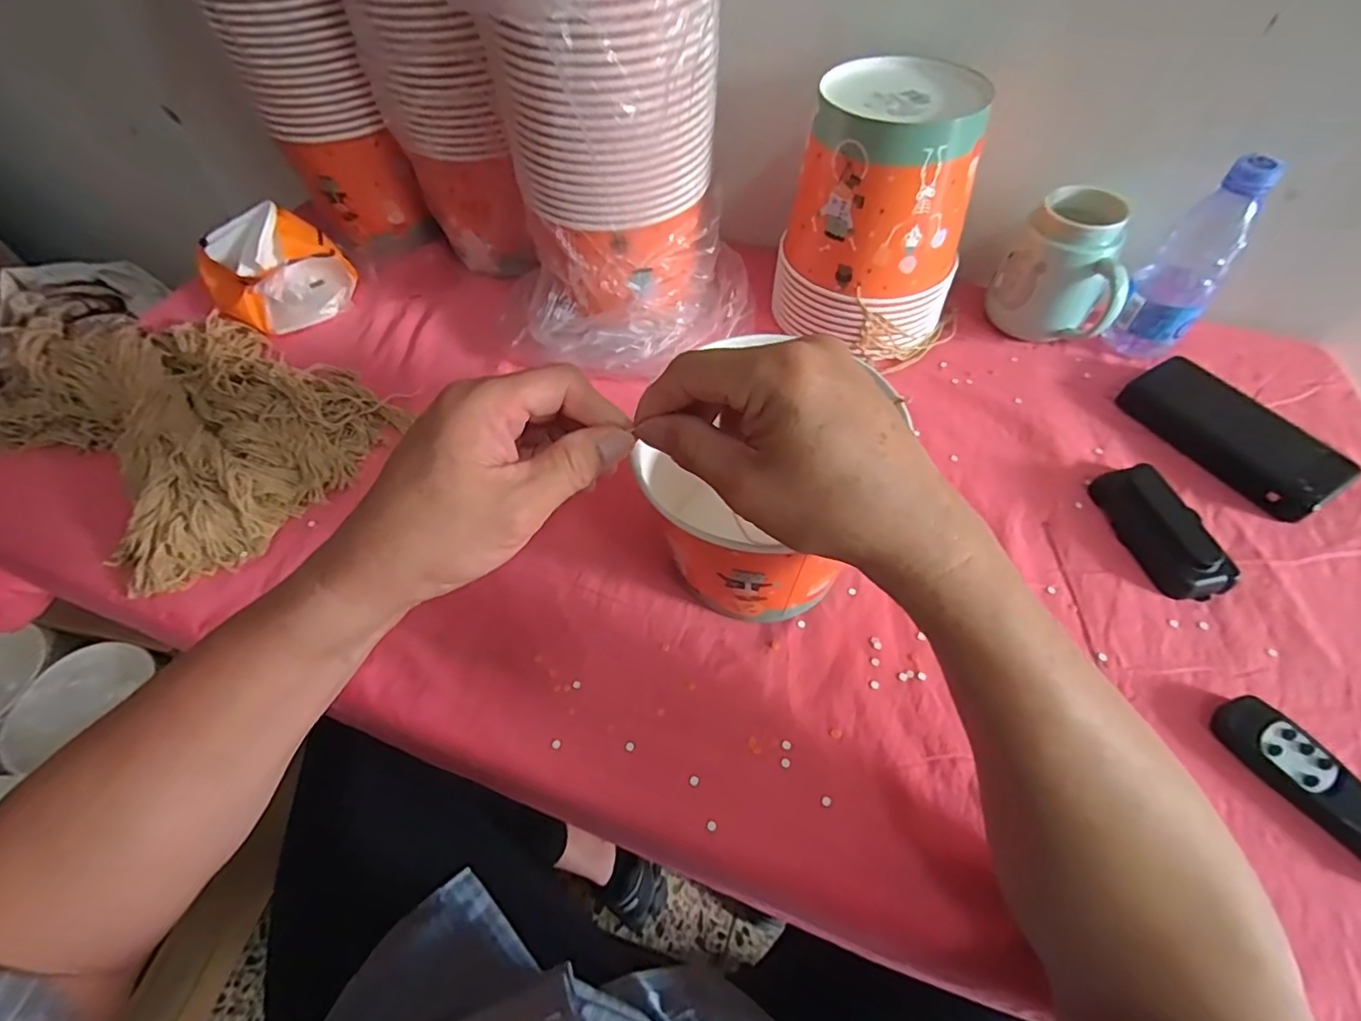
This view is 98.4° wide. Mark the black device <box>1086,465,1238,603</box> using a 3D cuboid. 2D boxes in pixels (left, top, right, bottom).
[{"bbox_3d":[0.356,0.012,0.434,0.042,0.023,0.106,-8,57,-2],"label":"black device"}]

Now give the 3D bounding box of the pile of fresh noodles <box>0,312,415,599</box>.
[{"bbox_3d":[-0.438,-0.090,0.517,0.337,0.057,0.224,31,63,21],"label":"pile of fresh noodles"}]

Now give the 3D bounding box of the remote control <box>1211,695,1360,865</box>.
[{"bbox_3d":[0.371,0.161,0.338,0.040,0.017,0.113,-28,59,-15],"label":"remote control"}]

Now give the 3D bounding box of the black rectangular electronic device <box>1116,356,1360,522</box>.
[{"bbox_3d":[0.449,-0.065,0.479,0.063,0.027,0.154,-29,60,-15],"label":"black rectangular electronic device"}]

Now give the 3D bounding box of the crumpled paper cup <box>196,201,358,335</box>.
[{"bbox_3d":[-0.428,-0.256,0.614,0.131,0.080,0.123,-37,62,-19],"label":"crumpled paper cup"}]

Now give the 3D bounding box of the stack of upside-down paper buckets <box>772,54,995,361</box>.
[{"bbox_3d":[0.170,-0.253,0.519,0.158,0.190,0.136,19,60,15],"label":"stack of upside-down paper buckets"}]

